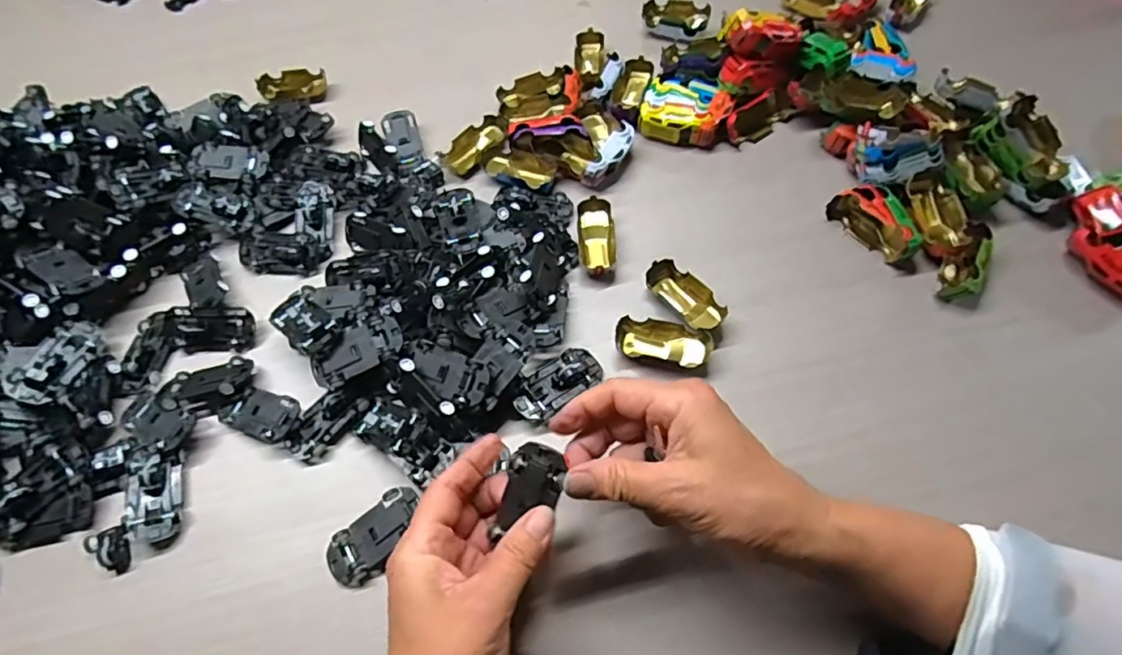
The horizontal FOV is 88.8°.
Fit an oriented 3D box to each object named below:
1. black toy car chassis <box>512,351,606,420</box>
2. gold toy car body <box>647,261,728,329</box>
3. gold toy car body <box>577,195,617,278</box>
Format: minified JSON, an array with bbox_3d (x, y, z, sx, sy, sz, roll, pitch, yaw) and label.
[{"bbox_3d":[-0.002,0.038,0.388,0.064,0.015,0.030,-38,67,-16],"label":"black toy car chassis"},{"bbox_3d":[0.091,-0.023,0.416,0.026,0.014,0.061,-39,67,-17],"label":"gold toy car body"},{"bbox_3d":[0.029,-0.069,0.445,0.027,0.021,0.061,-6,62,0],"label":"gold toy car body"}]

